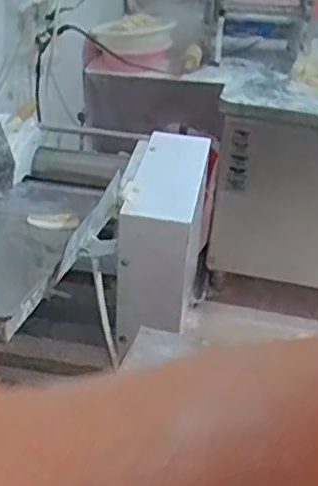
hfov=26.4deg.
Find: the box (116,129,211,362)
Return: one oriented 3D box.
[{"bbox_3d":[0.010,-0.023,1.385,0.134,0.278,0.337,7,34,4],"label":"box"}]

